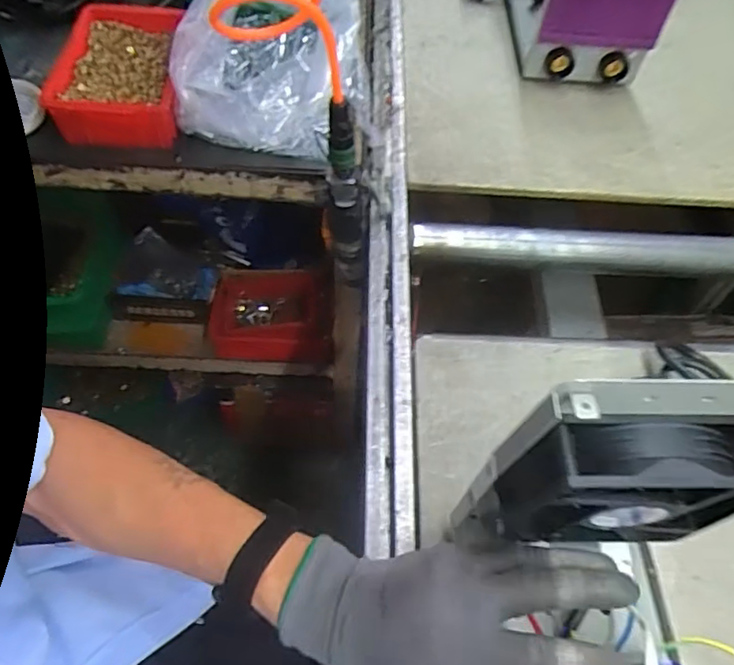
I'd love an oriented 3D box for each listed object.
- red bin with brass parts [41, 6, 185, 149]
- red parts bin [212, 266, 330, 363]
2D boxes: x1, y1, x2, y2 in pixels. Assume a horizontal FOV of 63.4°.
[{"bbox_3d":[-0.287,-0.300,0.690,0.136,0.052,0.187,-3,58,-6],"label":"red bin with brass parts"},{"bbox_3d":[-0.160,-0.028,0.991,0.197,0.074,0.147,-2,58,-6],"label":"red parts bin"}]

